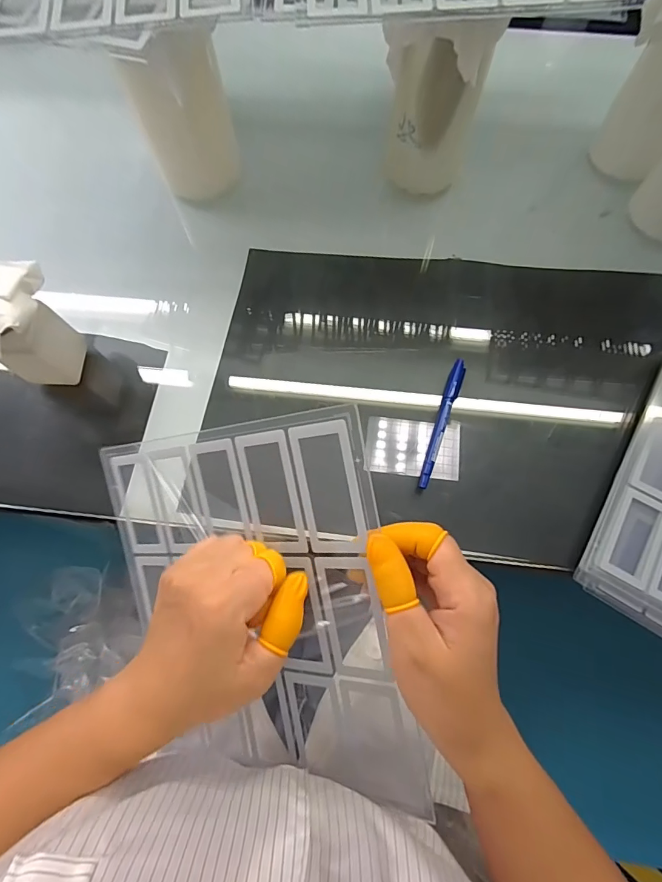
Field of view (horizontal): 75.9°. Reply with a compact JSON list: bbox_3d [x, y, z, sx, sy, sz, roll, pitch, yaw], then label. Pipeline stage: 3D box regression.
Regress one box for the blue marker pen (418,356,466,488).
[{"bbox_3d":[0.111,-0.020,0.423,0.013,0.009,0.140,19,73,7],"label":"blue marker pen"}]

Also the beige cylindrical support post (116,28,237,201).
[{"bbox_3d":[-0.142,-0.319,0.432,0.091,0.174,0.074,-14,73,-4],"label":"beige cylindrical support post"}]

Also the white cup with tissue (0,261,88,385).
[{"bbox_3d":[-0.281,-0.094,0.387,0.070,0.117,0.105,31,75,10],"label":"white cup with tissue"}]

